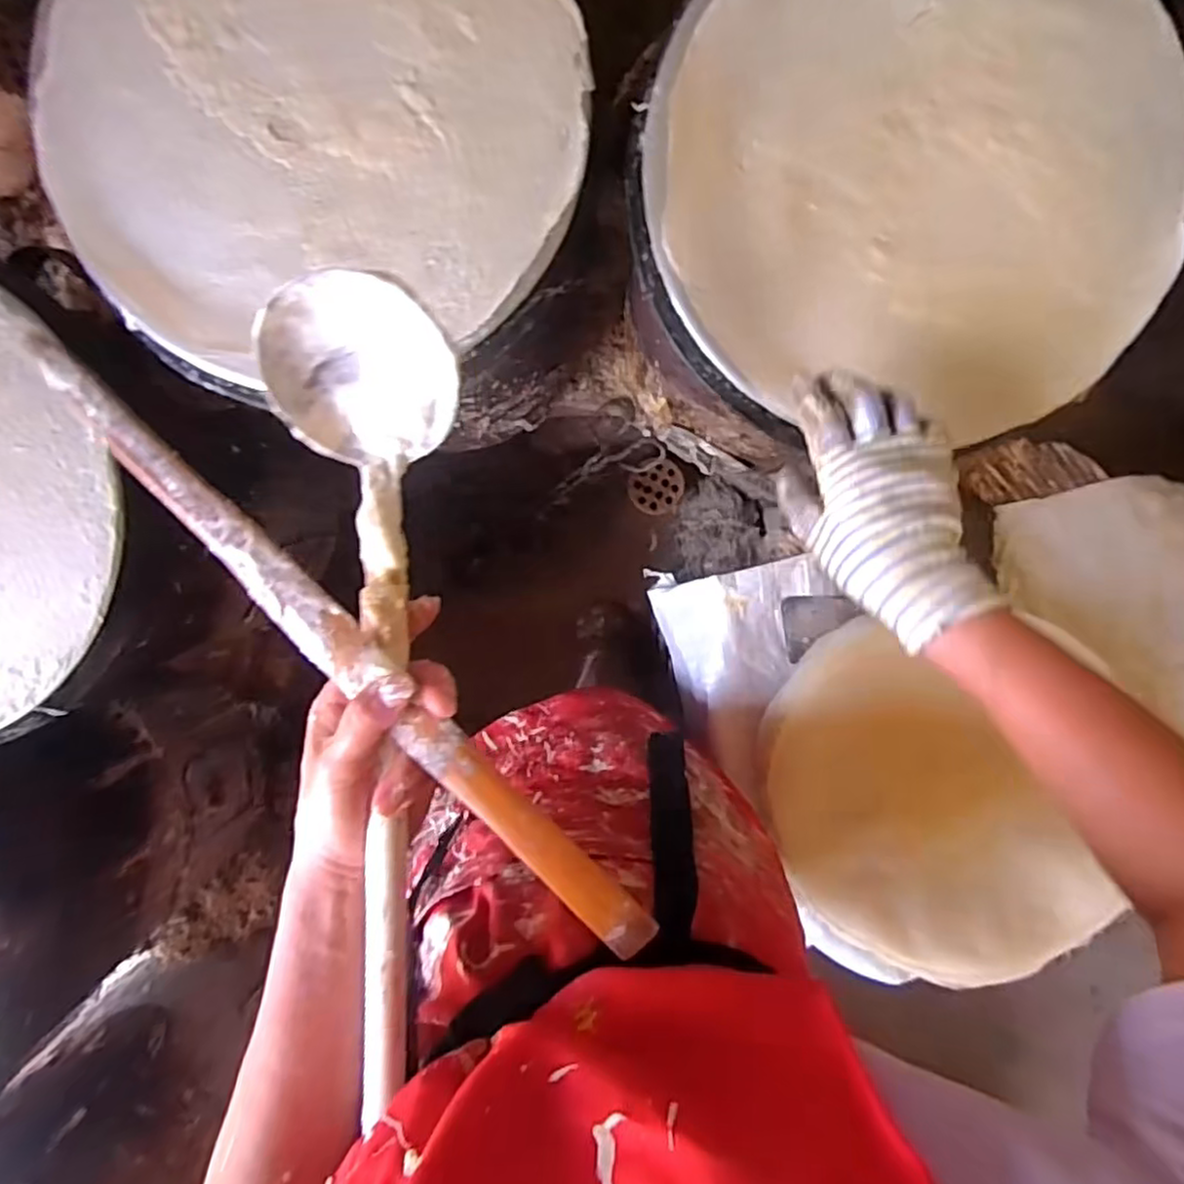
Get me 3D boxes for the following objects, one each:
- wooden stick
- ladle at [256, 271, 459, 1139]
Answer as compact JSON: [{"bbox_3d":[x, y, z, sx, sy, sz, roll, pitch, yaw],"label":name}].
[{"bbox_3d":[-0.120,0.031,0.343,0.405,0.025,0.025,45,95,-1],"label":"wooden stick"},{"bbox_3d":[-0.103,0.052,0.346,0.090,0.057,0.383,-3,92,1],"label":"ladle"}]

